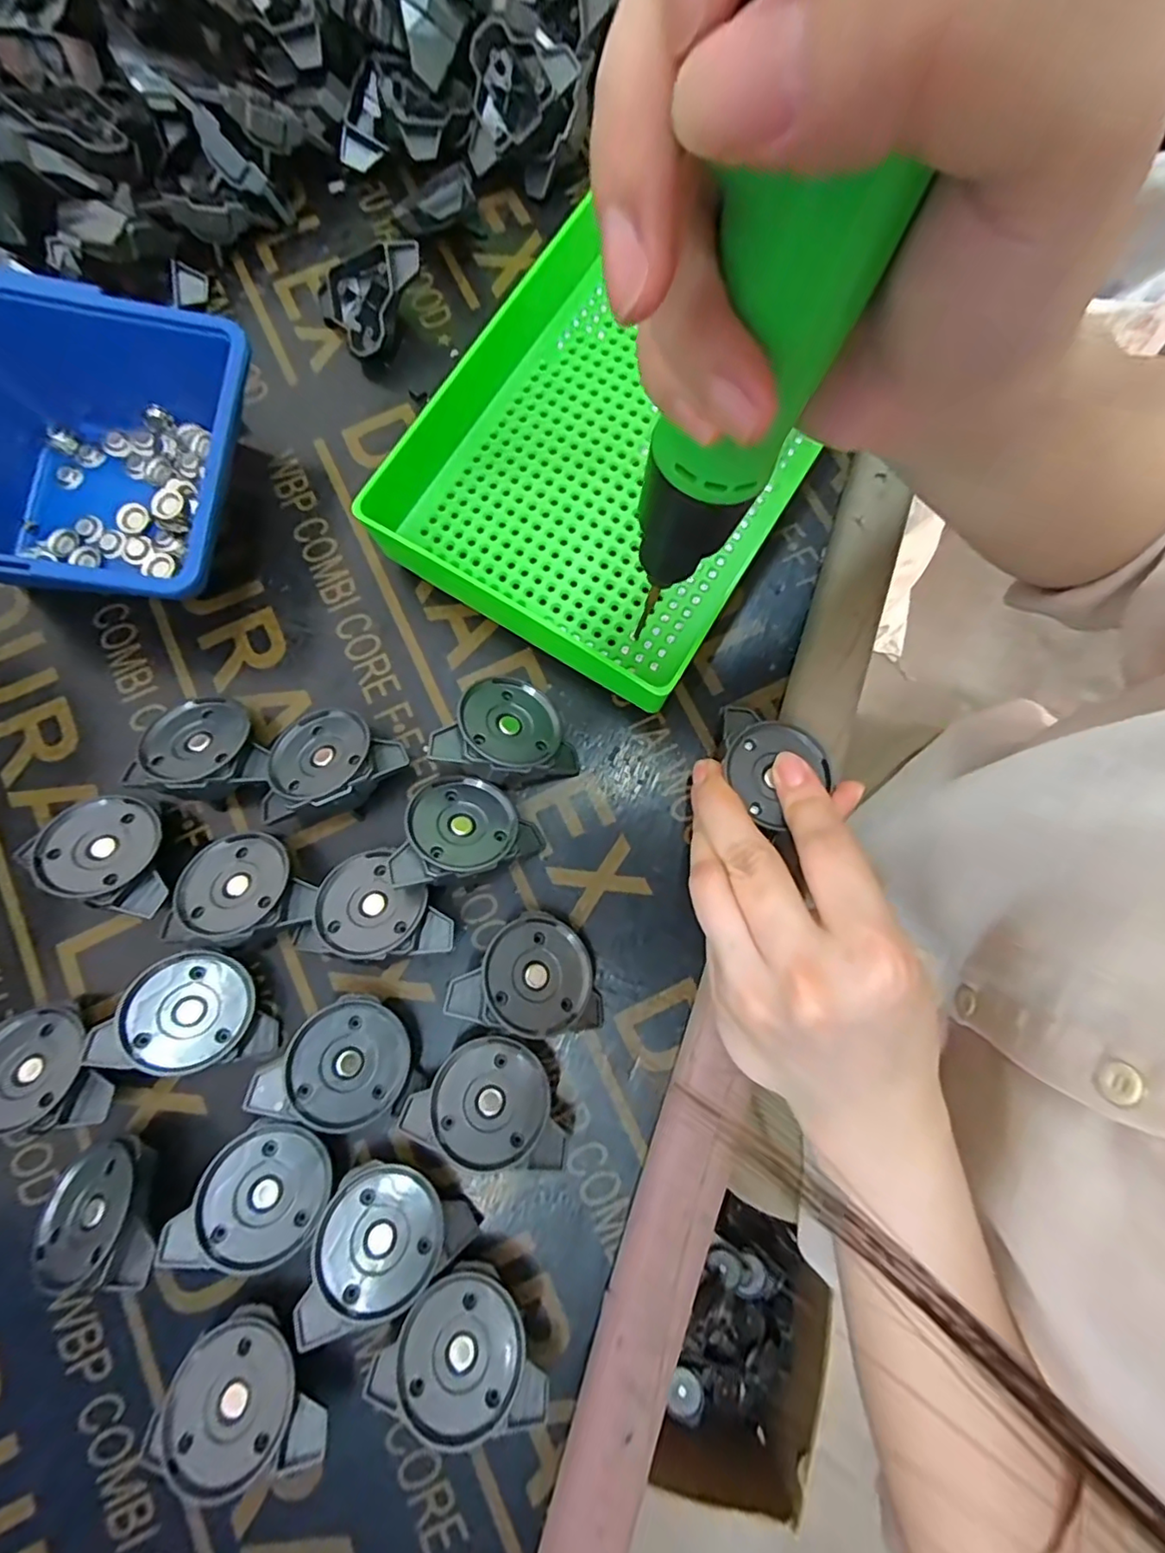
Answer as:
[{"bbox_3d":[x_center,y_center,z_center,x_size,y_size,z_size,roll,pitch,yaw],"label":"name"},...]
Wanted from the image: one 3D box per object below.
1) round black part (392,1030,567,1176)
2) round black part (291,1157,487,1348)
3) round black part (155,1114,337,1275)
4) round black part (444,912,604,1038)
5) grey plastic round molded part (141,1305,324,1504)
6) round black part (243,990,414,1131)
[{"bbox_3d":[-0.034,0.121,0.218,0.058,0.016,0.040,14,60,-2],"label":"round black part"},{"bbox_3d":[-0.073,0.164,0.208,0.058,0.009,0.044,-30,67,-35],"label":"round black part"},{"bbox_3d":[-0.116,0.149,0.209,0.047,0.008,0.043,10,57,-16],"label":"round black part"},{"bbox_3d":[-0.017,0.076,0.223,0.059,0.011,0.043,23,57,-13],"label":"round black part"},{"bbox_3d":[-0.112,0.214,0.198,0.053,0.017,0.043,27,54,0],"label":"grey plastic round molded part"},{"bbox_3d":[-0.089,0.108,0.215,0.041,0.009,0.049,44,59,3],"label":"round black part"}]

